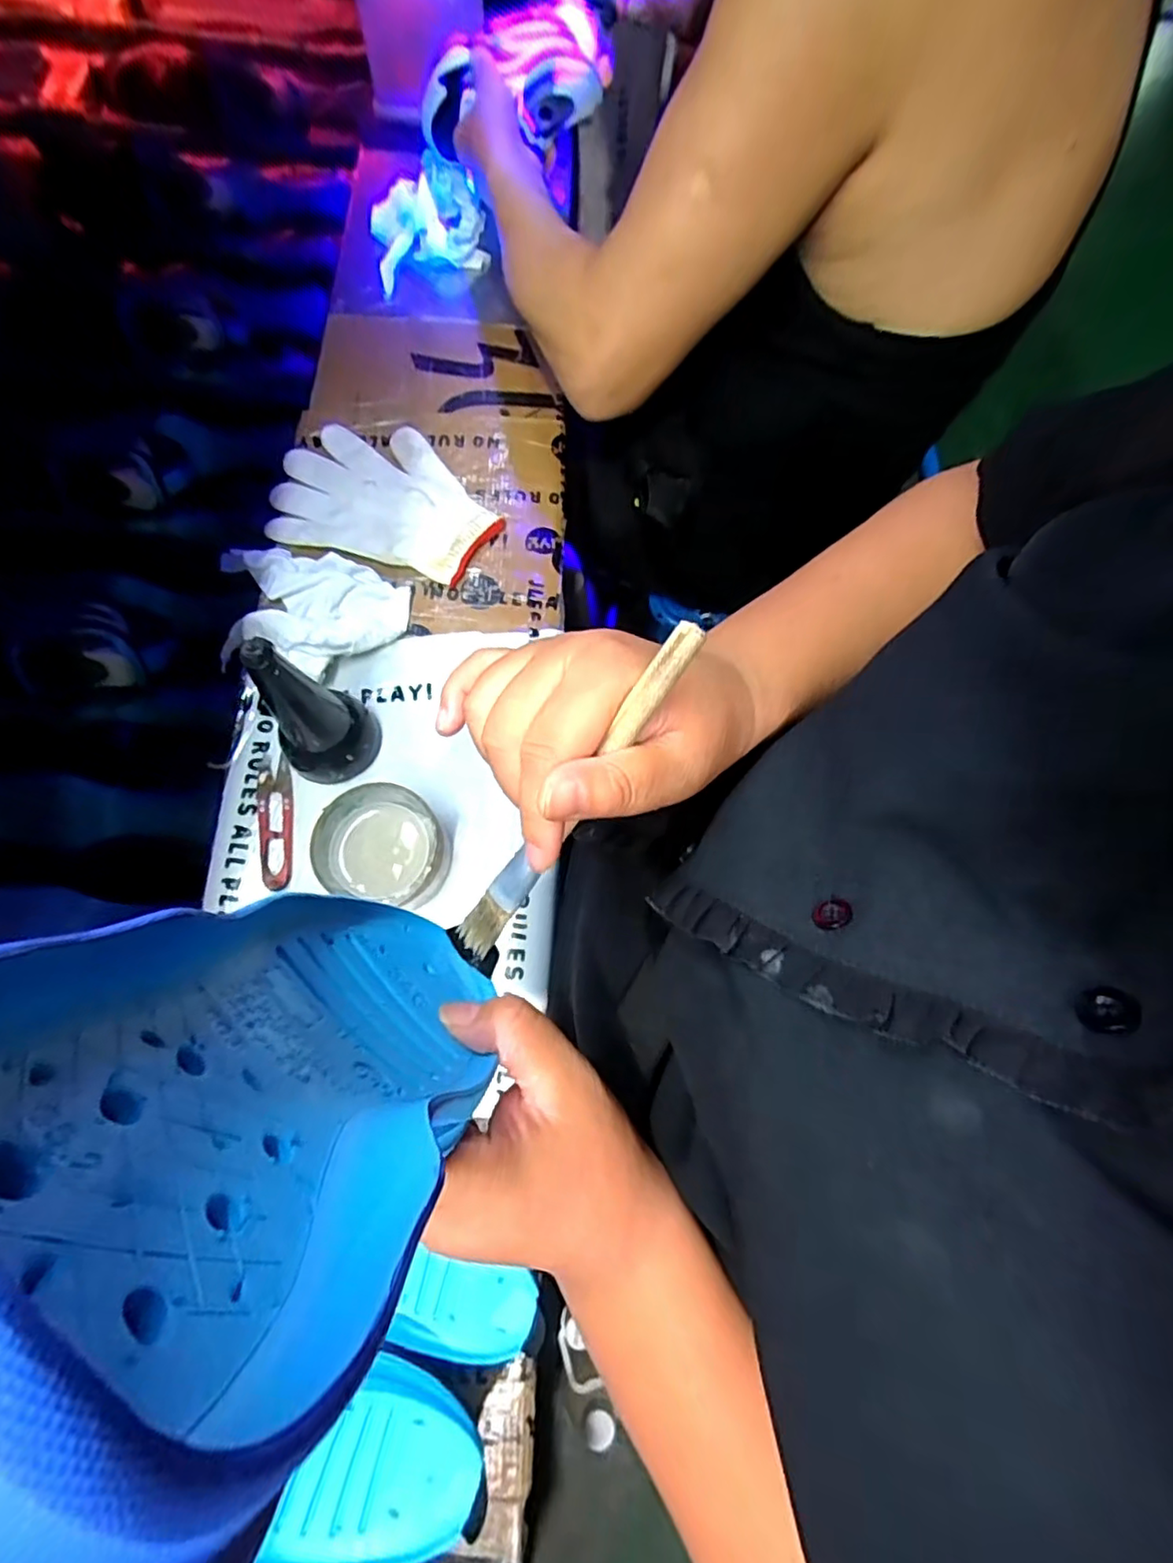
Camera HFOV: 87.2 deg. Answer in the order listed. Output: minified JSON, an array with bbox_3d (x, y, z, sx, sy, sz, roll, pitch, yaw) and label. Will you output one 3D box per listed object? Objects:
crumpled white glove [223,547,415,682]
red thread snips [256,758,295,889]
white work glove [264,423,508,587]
[{"bbox_3d":[-0.231,-0.136,0.497,0.161,0.040,0.114,12,72,1],"label":"crumpled white glove"},{"bbox_3d":[-0.228,0.029,0.451,0.023,0.009,0.100,-10,73,-6],"label":"red thread snips"},{"bbox_3d":[-0.176,-0.253,0.543,0.191,0.019,0.136,15,72,2],"label":"white work glove"}]

